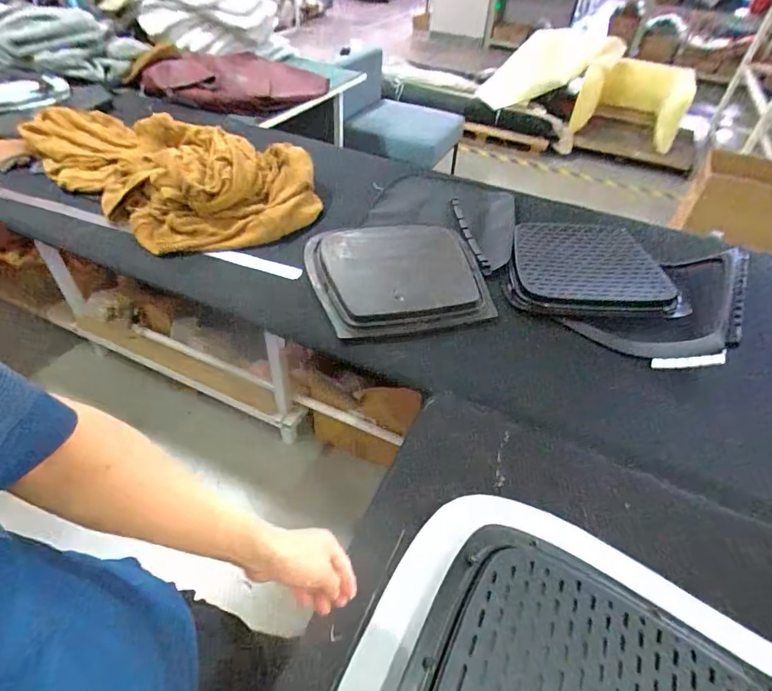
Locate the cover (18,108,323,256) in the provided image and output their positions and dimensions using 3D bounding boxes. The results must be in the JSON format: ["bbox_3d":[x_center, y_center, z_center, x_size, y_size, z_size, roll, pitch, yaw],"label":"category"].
[{"bbox_3d":[-0.677,-0.594,1.437,0.982,0.161,0.576,35,52,27],"label":"cover"}]

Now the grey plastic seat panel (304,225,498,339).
[{"bbox_3d":[0.036,-0.200,1.127,0.430,0.043,0.414,-11,47,-15],"label":"grey plastic seat panel"}]

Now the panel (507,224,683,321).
[{"bbox_3d":[0.509,-0.205,1.165,0.382,0.052,0.371,5,45,0],"label":"panel"}]

